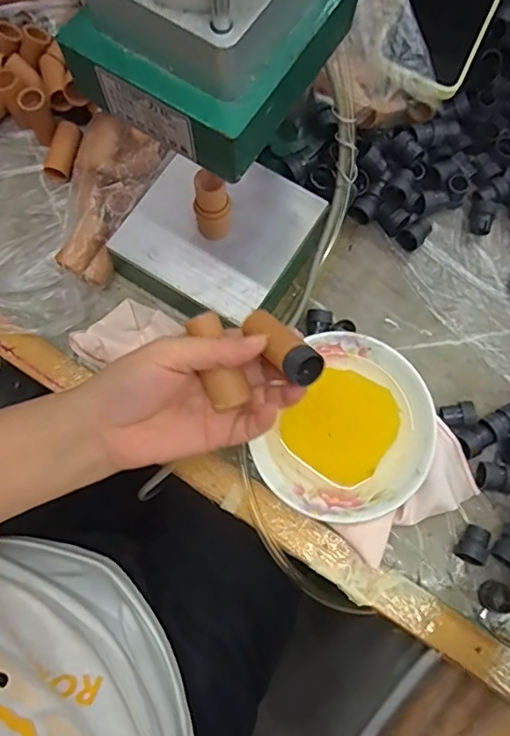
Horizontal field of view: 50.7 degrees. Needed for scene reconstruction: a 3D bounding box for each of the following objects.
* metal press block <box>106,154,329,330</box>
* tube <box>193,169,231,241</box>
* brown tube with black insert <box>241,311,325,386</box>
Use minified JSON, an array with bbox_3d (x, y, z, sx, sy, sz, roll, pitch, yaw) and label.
[{"bbox_3d":[-0.029,-0.099,0.421,0.123,0.061,0.120,31,78,7],"label":"metal press block"},{"bbox_3d":[-0.029,-0.111,0.373,0.024,0.058,0.022,0,76,0],"label":"tube"},{"bbox_3d":[0.015,-0.014,0.303,0.022,0.016,0.056,-36,55,-9],"label":"brown tube with black insert"}]

